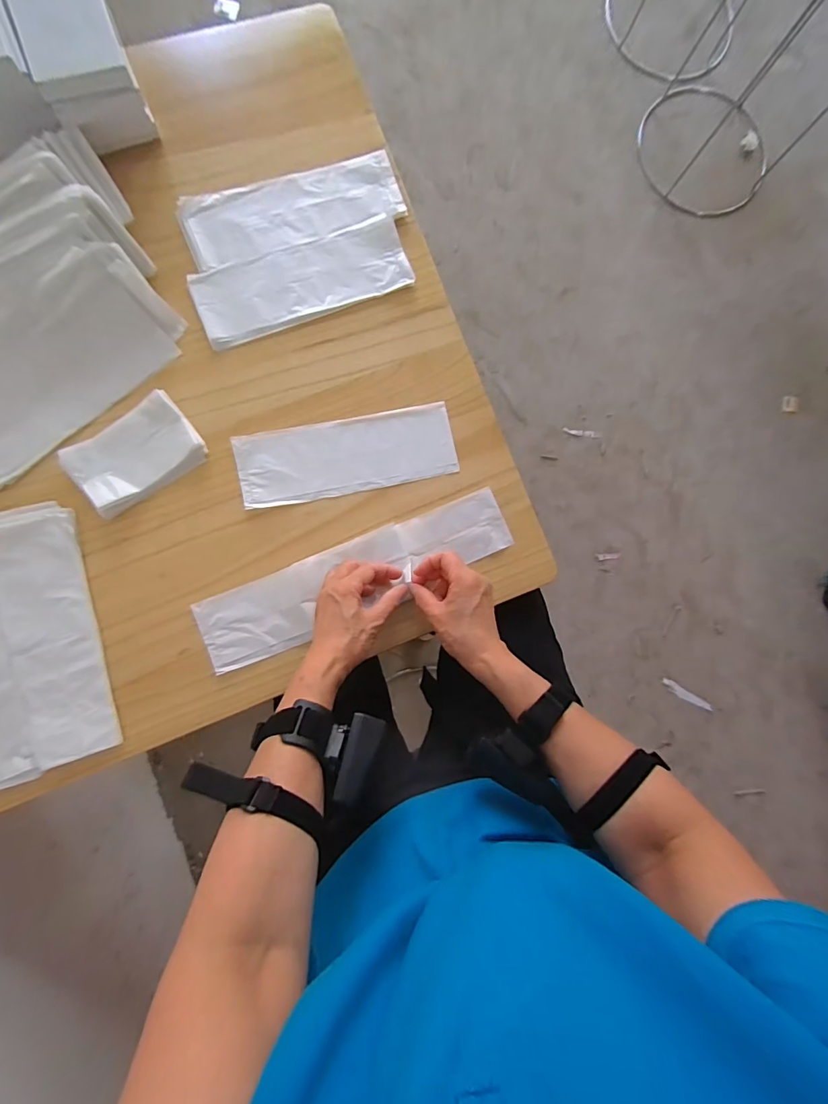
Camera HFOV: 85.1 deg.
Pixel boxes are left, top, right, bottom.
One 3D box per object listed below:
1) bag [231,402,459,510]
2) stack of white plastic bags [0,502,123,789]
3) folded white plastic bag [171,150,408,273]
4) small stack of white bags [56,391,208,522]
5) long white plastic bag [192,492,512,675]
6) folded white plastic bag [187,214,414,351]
[{"bbox_3d":[-0.076,-0.112,0.521,0.245,0.005,0.086,-12,89,-7],"label":"bag"},{"bbox_3d":[-0.420,0.099,0.469,0.177,0.014,0.263,-19,90,-7],"label":"stack of white plastic bags"},{"bbox_3d":[-0.142,-0.406,0.532,0.254,0.012,0.086,-19,90,-7],"label":"folded white plastic bag"},{"bbox_3d":[-0.302,-0.106,0.491,0.130,0.015,0.083,-35,92,-7],"label":"small stack of white bags"},{"bbox_3d":[-0.061,0.030,0.501,0.353,0.022,0.081,-21,90,-6],"label":"long white plastic bag"},{"bbox_3d":[-0.130,-0.319,0.528,0.245,0.009,0.088,-22,90,-7],"label":"folded white plastic bag"}]

